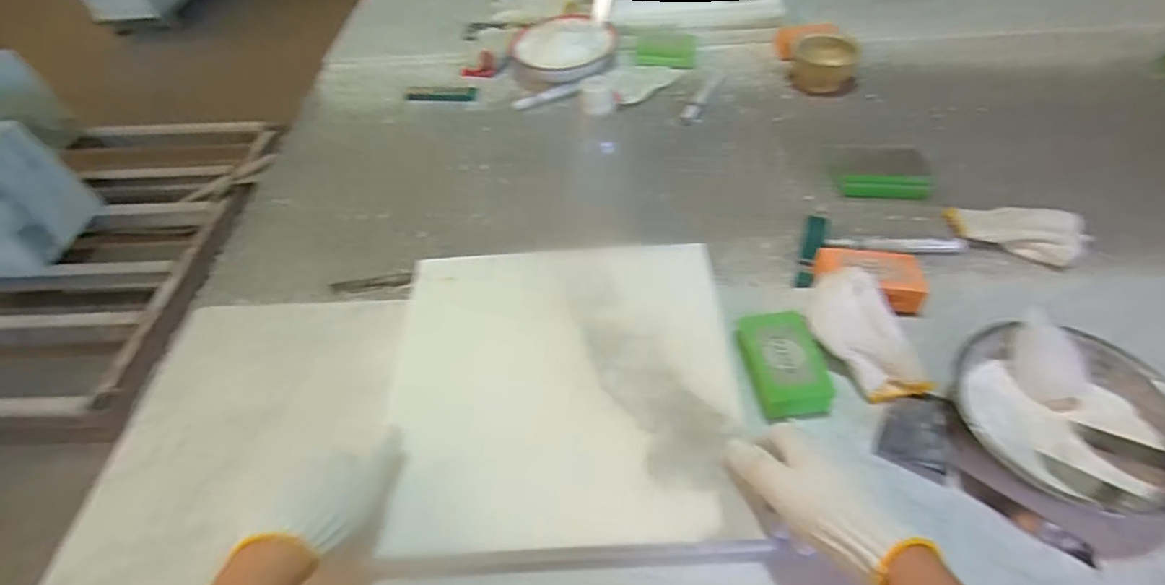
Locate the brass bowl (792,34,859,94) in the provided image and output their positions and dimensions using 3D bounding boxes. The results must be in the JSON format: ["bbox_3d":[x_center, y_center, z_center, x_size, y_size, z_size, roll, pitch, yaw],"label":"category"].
[{"bbox_3d":[0.358,-0.341,0.857,0.092,0.055,0.071,14,52,17],"label":"brass bowl"}]

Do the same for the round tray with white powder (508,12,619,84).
[{"bbox_3d":[-0.025,-0.382,0.917,0.147,0.045,0.125,-31,53,-19],"label":"round tray with white powder"}]

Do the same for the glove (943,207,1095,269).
[{"bbox_3d":[0.471,-0.067,0.632,0.129,0.023,0.076,23,55,24],"label":"glove"}]

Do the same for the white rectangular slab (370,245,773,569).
[{"bbox_3d":[-0.016,0.076,0.514,0.293,0.024,0.289,-4,52,1],"label":"white rectangular slab"}]

